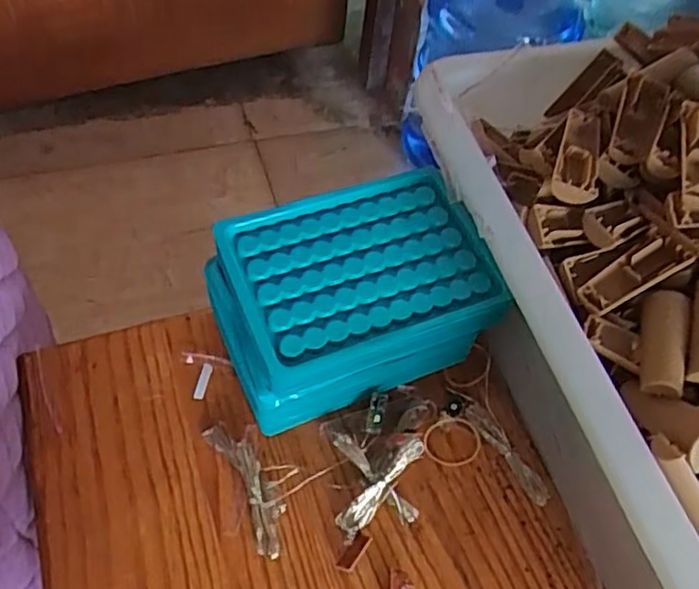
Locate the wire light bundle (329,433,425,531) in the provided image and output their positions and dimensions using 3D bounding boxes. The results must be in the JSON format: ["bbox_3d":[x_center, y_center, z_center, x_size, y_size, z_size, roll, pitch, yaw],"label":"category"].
[{"bbox_3d":[0.015,0.096,0.336,0.043,0.030,0.044,-1,55,-6],"label":"wire light bundle"}]

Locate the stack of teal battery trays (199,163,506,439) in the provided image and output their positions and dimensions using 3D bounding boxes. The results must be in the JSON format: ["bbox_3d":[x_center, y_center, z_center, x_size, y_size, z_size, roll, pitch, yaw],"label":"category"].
[{"bbox_3d":[-0.002,0.009,0.359,0.132,0.087,0.091,-17,58,-17],"label":"stack of teal battery trays"}]

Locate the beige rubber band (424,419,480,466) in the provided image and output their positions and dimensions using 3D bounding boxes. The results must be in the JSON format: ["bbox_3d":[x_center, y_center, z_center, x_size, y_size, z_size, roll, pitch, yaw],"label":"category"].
[{"bbox_3d":[0.057,0.082,0.362,0.032,0.004,0.026,-13,85,-10],"label":"beige rubber band"}]

